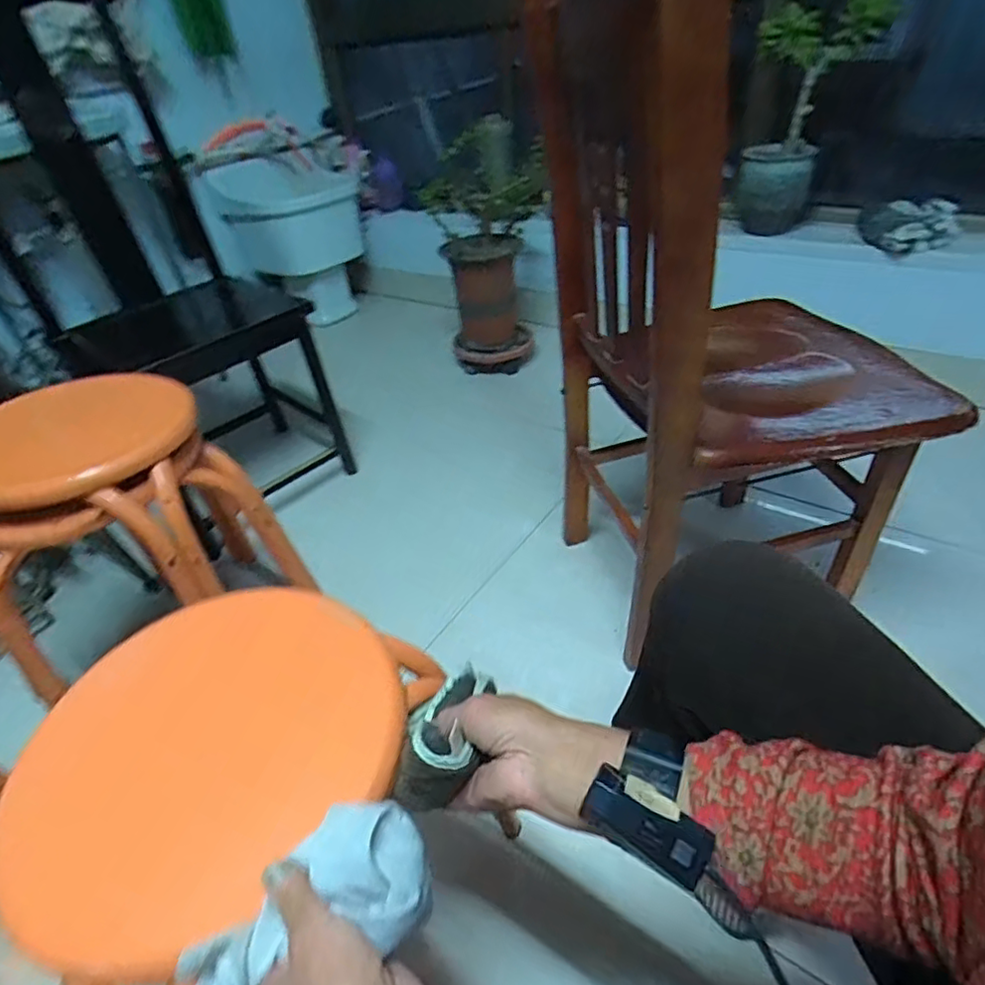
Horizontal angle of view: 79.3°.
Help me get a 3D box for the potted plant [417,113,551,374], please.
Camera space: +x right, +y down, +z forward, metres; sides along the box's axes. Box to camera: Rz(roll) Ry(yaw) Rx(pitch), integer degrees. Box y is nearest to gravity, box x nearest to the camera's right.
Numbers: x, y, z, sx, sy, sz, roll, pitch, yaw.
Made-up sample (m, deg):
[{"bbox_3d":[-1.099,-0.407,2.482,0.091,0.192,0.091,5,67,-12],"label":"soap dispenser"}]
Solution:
[{"bbox_3d":[-0.015,-0.739,1.804,0.303,0.600,0.499,-9,40,-2],"label":"potted plant"}]

